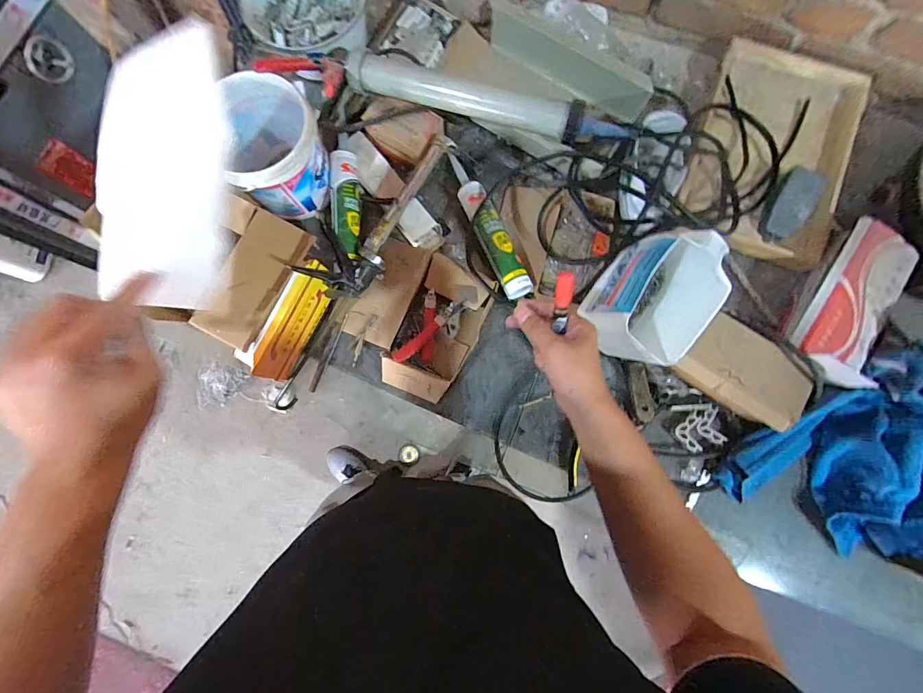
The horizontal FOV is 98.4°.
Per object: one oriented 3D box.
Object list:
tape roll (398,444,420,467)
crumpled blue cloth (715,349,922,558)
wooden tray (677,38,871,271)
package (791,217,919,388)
[{"bbox_3d":[-0.188,0.386,1.424,0.074,0.025,0.077,0,80,1],"label":"tape roll"},{"bbox_3d":[0.611,0.194,0.615,0.306,0.126,0.273,-40,82,-6],"label":"crumpled blue cloth"},{"bbox_3d":[0.541,-0.344,0.704,0.261,0.078,0.377,23,81,5],"label":"wooden tray"},{"bbox_3d":[0.618,-0.067,0.621,0.109,0.037,0.256,32,82,6],"label":"package"}]

